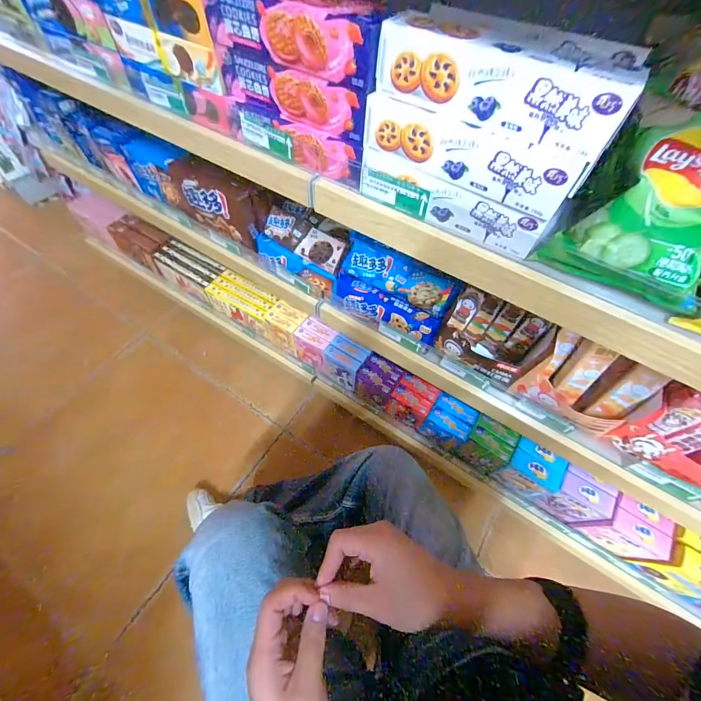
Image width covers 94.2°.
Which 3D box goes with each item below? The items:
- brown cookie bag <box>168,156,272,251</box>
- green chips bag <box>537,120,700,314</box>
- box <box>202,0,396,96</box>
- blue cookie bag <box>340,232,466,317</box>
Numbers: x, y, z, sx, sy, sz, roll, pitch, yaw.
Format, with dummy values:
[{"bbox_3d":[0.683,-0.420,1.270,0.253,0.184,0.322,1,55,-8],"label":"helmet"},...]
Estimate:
[{"bbox_3d":[-0.283,-0.323,0.684,0.238,0.148,0.066,26,61,12],"label":"brown cookie bag"},{"bbox_3d":[0.307,-0.138,0.327,0.146,0.160,0.060,23,24,7],"label":"green chips bag"},{"bbox_3d":[-0.061,-0.358,0.359,0.223,0.062,0.050,31,62,15],"label":"box"},{"bbox_3d":[0.092,-0.142,0.603,0.213,0.079,0.038,30,37,14],"label":"blue cookie bag"}]

